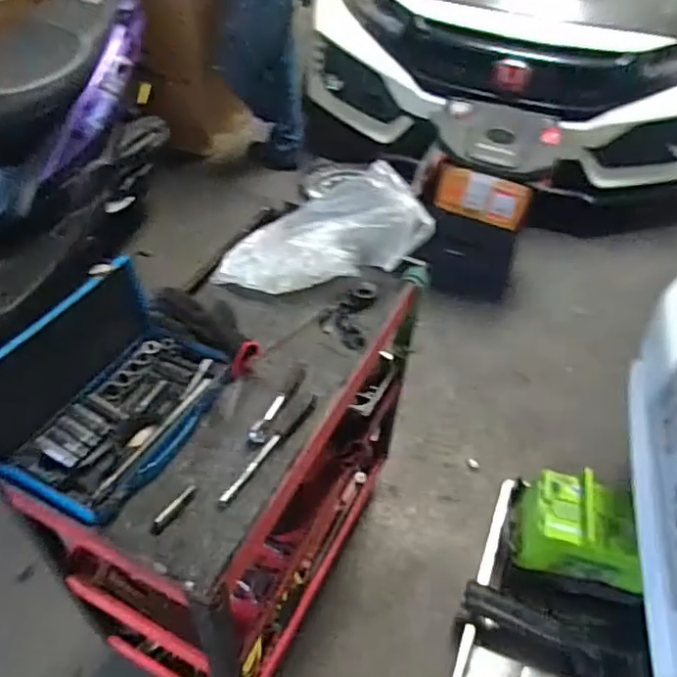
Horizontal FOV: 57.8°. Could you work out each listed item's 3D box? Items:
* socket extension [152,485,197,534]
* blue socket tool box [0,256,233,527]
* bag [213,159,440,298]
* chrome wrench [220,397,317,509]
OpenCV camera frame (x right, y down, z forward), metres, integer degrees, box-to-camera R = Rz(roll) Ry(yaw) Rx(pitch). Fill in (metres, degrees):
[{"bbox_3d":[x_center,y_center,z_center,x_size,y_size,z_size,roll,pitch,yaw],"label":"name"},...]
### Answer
[{"bbox_3d":[-0.213,0.218,0.791,0.015,0.010,0.078,25,49,18],"label":"socket extension"},{"bbox_3d":[-0.303,0.063,0.825,0.199,0.155,0.310,22,48,16],"label":"blue socket tool box"},{"bbox_3d":[-0.028,-0.206,1.111,0.383,0.156,0.164,-5,46,-10],"label":"bag"},{"bbox_3d":[-0.096,0.152,0.861,0.019,0.018,0.205,29,50,21],"label":"chrome wrench"}]

